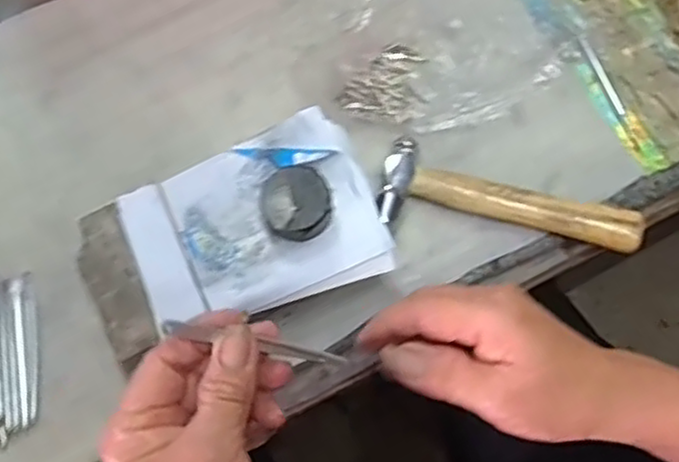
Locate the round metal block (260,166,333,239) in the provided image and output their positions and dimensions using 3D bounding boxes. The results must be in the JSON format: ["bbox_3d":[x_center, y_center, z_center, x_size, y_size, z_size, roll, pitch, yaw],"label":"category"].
[{"bbox_3d":[-0.024,-0.016,0.392,0.038,0.014,0.040,0,74,1],"label":"round metal block"}]

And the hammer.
[{"bbox_3d":[0.105,-0.020,0.440,0.155,0.022,0.051,10,74,5],"label":"hammer"}]

